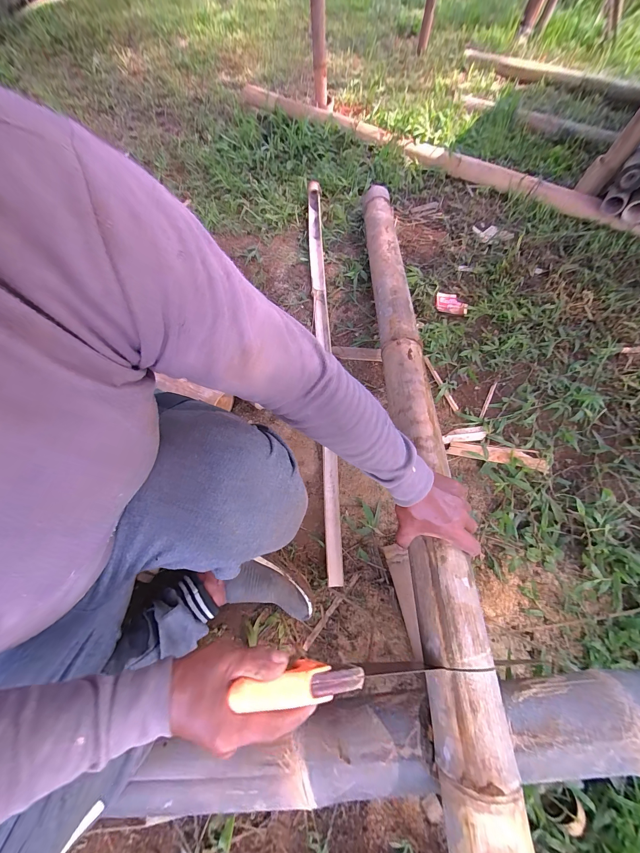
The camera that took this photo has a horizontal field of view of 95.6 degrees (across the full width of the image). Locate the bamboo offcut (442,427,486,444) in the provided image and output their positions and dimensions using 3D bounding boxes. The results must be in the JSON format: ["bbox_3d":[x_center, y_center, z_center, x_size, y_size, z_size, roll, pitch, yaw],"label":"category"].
[{"bbox_3d":[0.340,0.021,0.688,0.101,0.006,0.033,-7,65,-1],"label":"bamboo offcut"}]

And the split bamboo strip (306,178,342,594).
[{"bbox_3d":[0.002,-0.298,0.816,0.048,0.021,1.242,-3,65,1],"label":"split bamboo strip"}]

